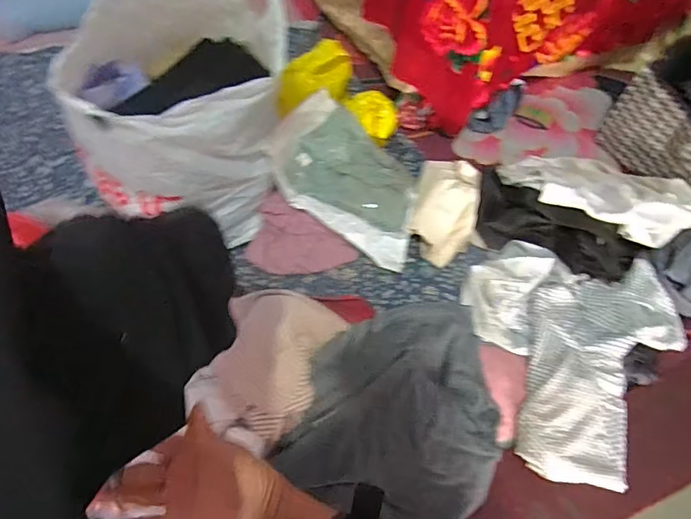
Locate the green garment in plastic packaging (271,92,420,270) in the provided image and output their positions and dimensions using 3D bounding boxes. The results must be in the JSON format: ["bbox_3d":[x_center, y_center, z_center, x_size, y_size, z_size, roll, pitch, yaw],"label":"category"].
[{"bbox_3d":[0.018,-0.144,0.785,0.306,0.109,0.227,32,61,20],"label":"green garment in plastic packaging"}]

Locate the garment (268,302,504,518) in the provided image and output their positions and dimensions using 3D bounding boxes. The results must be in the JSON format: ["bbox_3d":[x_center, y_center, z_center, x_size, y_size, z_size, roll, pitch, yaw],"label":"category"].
[{"bbox_3d":[0.082,0.175,0.584,0.248,0.069,0.296,20,58,13],"label":"garment"}]

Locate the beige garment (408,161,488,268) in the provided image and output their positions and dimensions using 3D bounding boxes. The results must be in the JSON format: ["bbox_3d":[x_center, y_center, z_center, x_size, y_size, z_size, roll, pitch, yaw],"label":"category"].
[{"bbox_3d":[0.177,-0.088,0.792,0.121,0.058,0.197,11,56,7],"label":"beige garment"}]

